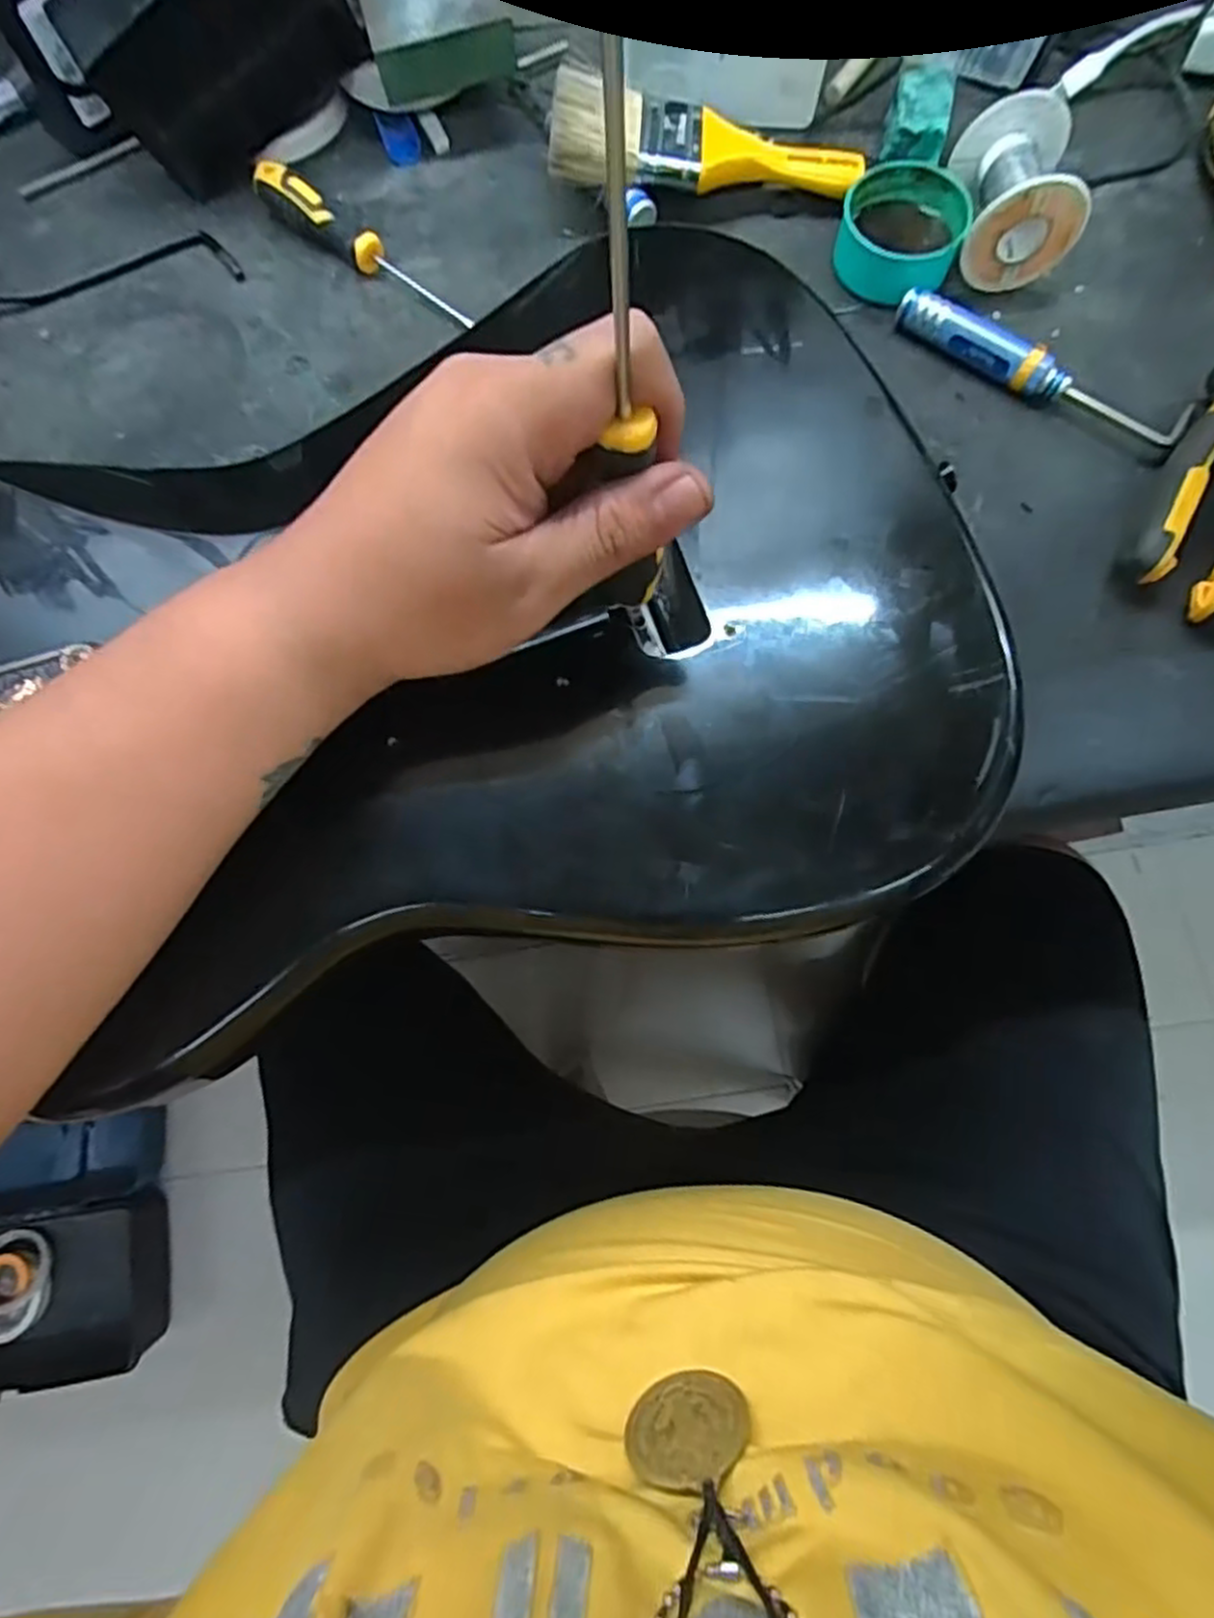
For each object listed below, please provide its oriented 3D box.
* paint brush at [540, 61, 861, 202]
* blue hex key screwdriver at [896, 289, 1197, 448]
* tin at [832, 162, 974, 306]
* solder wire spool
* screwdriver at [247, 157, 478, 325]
[{"bbox_3d":[0.051,-0.339,0.374,0.157,0.016,0.052,-1,84,-9],"label":"paint brush"},{"bbox_3d":[0.209,-0.214,0.358,0.146,0.017,0.025,27,79,7],"label":"blue hex key screwdriver"},{"bbox_3d":[0.148,-0.290,0.374,0.058,0.025,0.062,0,77,1],"label":"tin"},{"bbox_3d":[0.199,-0.302,0.364,0.052,0.050,0.066,-4,77,1],"label":"solder wire spool"},{"bbox_3d":[-0.124,-0.292,0.382,0.142,0.023,0.019,36,80,9],"label":"screwdriver"}]

